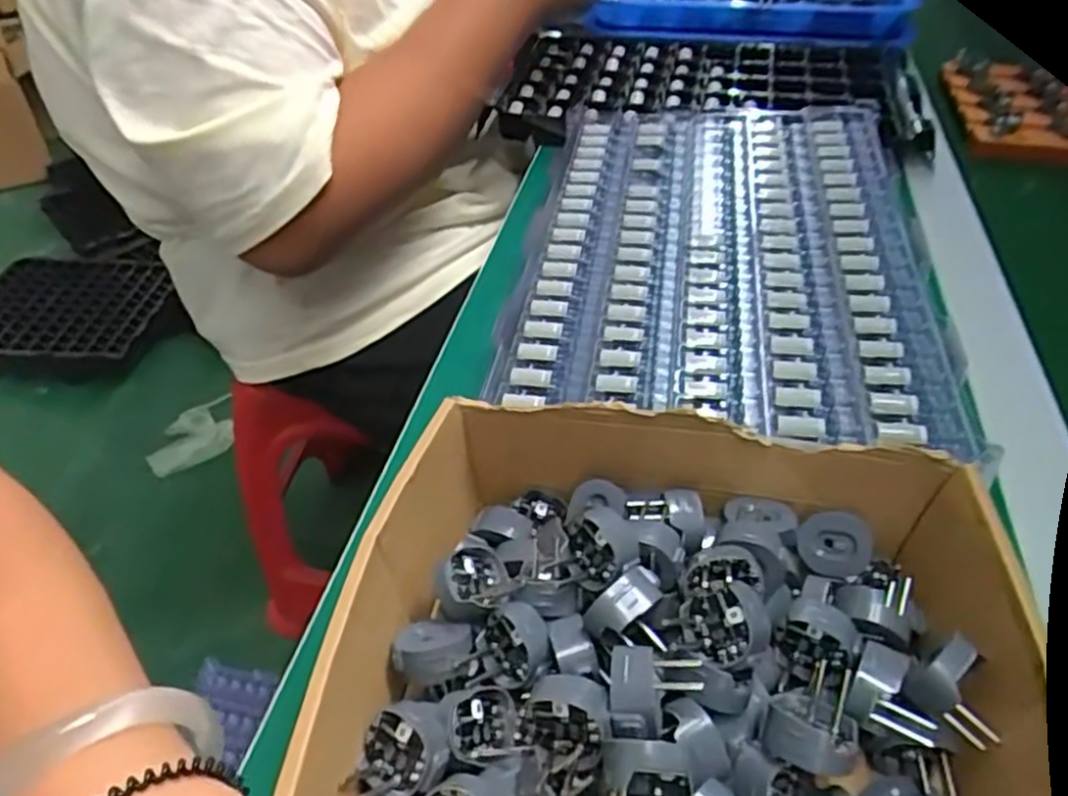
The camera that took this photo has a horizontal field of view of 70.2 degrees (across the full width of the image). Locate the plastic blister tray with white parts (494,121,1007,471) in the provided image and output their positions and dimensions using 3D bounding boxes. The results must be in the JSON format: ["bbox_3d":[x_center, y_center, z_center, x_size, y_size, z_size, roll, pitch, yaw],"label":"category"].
[{"bbox_3d":[0.112,-0.101,0.471,0.224,0.014,0.341,3,44,10],"label":"plastic blister tray with white parts"}]

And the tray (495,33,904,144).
[{"bbox_3d":[0.139,-0.288,0.683,0.340,0.032,0.197,10,47,10],"label":"tray"}]

